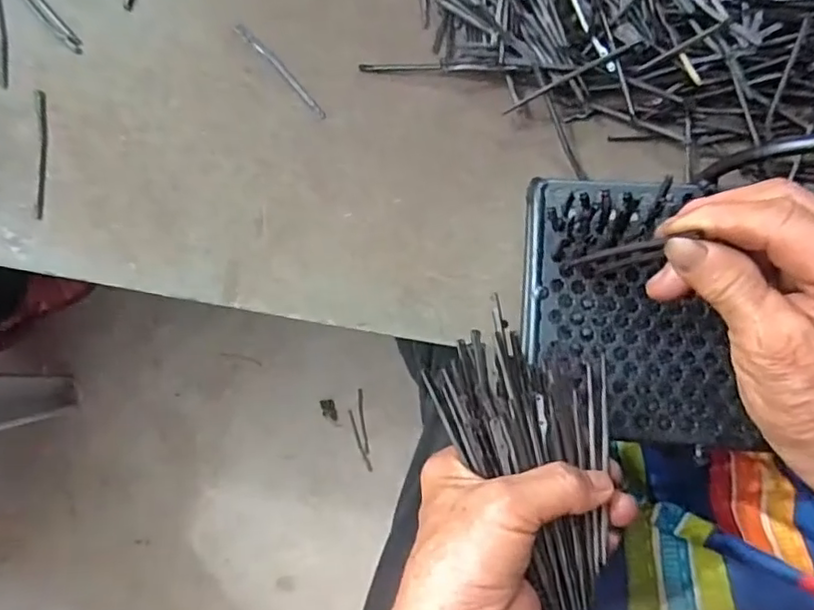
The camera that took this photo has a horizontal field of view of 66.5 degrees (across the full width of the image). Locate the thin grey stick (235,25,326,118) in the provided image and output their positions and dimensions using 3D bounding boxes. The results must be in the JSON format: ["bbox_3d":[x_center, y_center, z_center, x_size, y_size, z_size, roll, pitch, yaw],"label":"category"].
[{"bbox_3d":[-0.093,-0.175,0.459,0.008,0.004,0.097,-43,84,-1],"label":"thin grey stick"}]

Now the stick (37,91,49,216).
[{"bbox_3d":[-0.272,-0.113,0.464,0.009,0.004,0.098,-3,84,3],"label":"stick"}]

